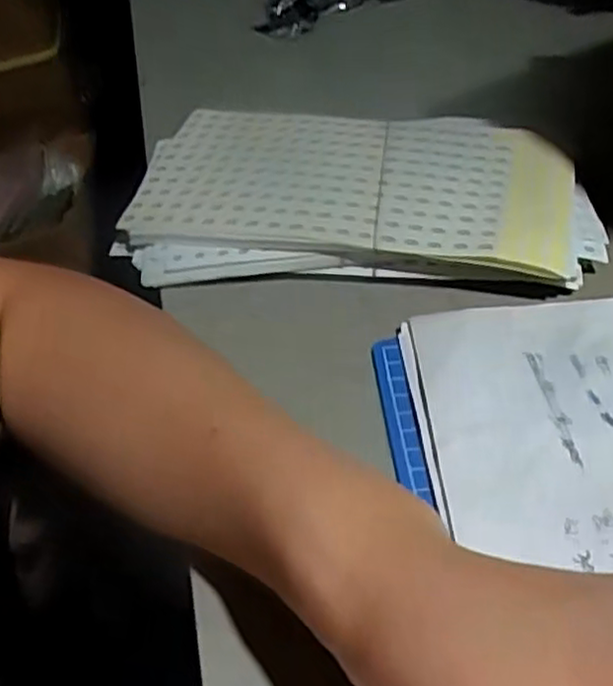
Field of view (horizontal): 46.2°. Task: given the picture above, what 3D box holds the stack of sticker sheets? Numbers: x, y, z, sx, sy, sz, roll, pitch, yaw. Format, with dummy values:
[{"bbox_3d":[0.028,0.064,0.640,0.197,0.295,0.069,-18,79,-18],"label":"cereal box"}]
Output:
[{"bbox_3d":[0.025,-0.084,0.407,0.251,0.031,0.134,0,46,8],"label":"stack of sticker sheets"}]

